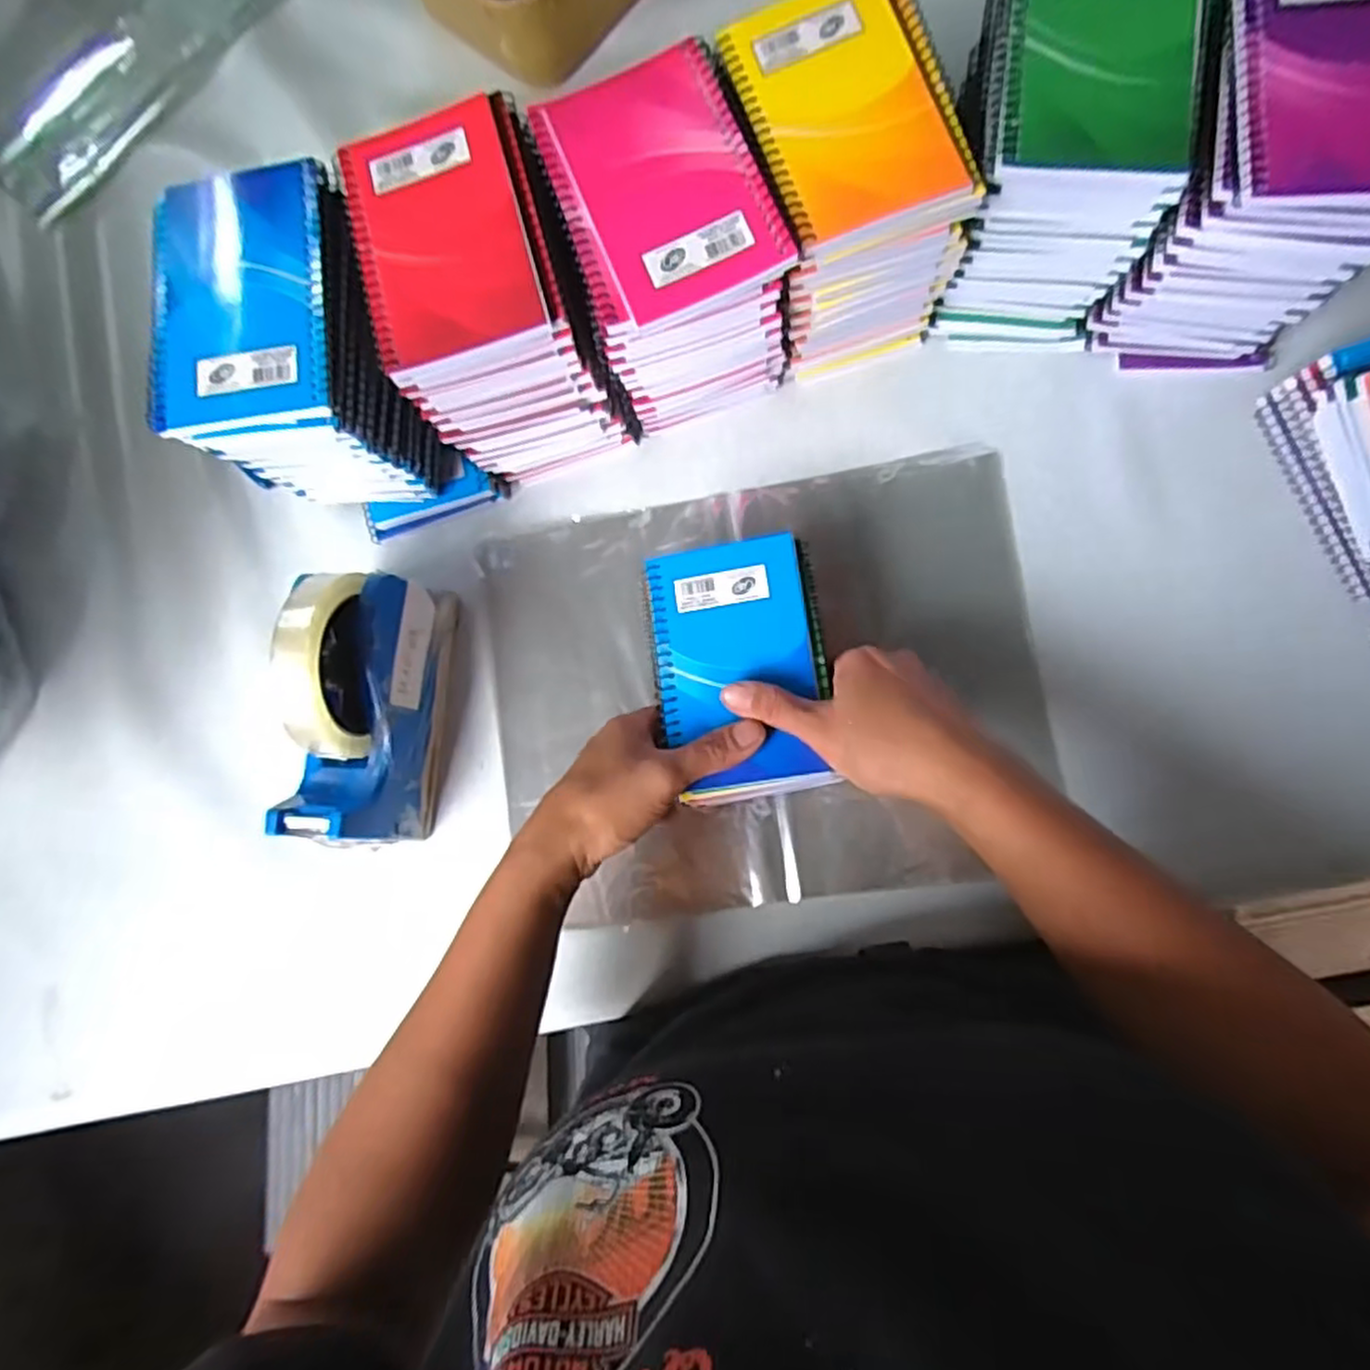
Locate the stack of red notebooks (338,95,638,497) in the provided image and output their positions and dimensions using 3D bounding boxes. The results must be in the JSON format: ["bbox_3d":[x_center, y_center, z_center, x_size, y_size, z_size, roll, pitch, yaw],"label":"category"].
[{"bbox_3d":[-0.103,-0.208,0.423,0.096,0.138,0.128,-17,82,6],"label":"stack of red notebooks"}]

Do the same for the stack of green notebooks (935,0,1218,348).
[{"bbox_3d":[0.202,-0.283,0.404,0.095,0.138,0.130,7,84,8],"label":"stack of green notebooks"}]

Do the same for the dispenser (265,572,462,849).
[{"bbox_3d":[-0.182,0.013,0.426,0.058,0.117,0.155,5,84,8],"label":"dispenser"}]

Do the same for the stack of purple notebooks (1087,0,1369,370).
[{"bbox_3d":[0.297,-0.263,0.388,0.102,0.137,0.135,14,85,9],"label":"stack of purple notebooks"}]

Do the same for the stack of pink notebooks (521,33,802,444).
[{"bbox_3d":[-0.008,-0.231,0.422,0.102,0.143,0.128,-21,81,6],"label":"stack of pink notebooks"}]

